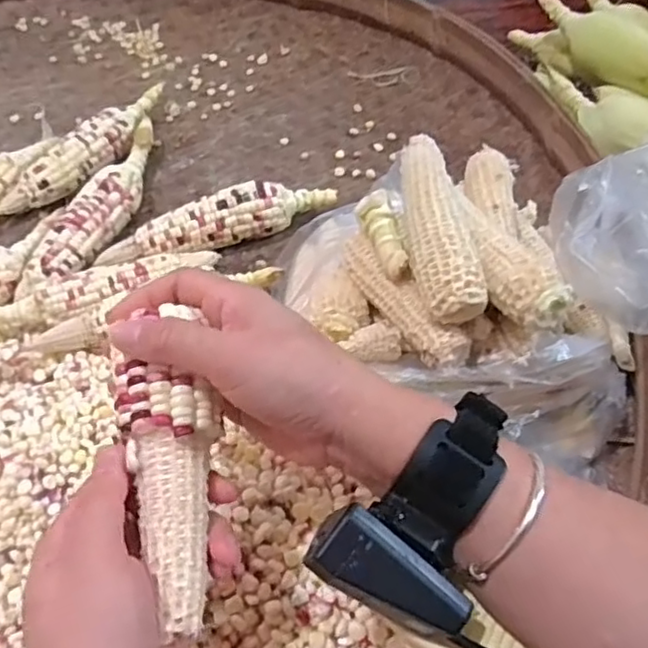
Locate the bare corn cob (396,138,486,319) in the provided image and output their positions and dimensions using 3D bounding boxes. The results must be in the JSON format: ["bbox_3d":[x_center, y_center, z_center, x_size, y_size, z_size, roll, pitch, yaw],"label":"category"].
[{"bbox_3d":[0.069,-0.062,0.411,0.037,0.030,0.143,-6,49,1],"label":"bare corn cob"}]

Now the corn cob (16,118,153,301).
[{"bbox_3d":[-0.215,-0.123,0.637,0.057,0.038,0.247,14,53,17],"label":"corn cob"}]

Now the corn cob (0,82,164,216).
[{"bbox_3d":[-0.246,-0.183,0.703,0.041,0.050,0.219,28,58,27],"label":"corn cob"}]

